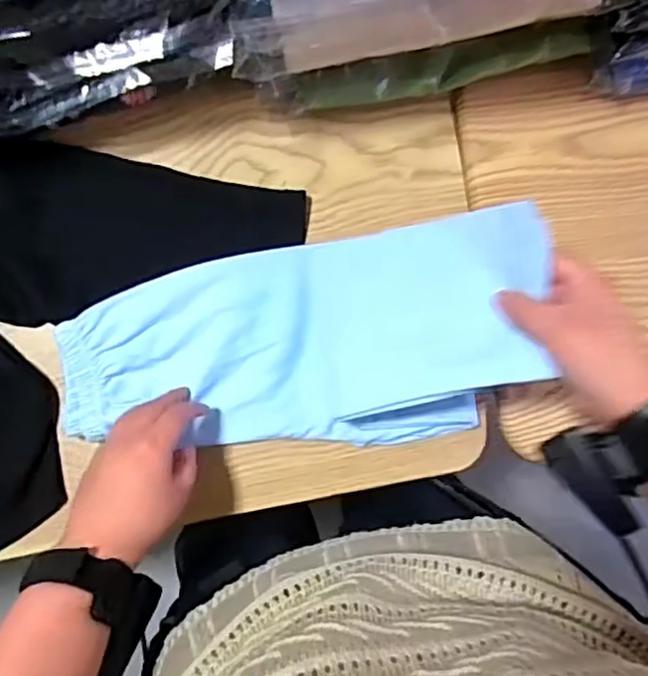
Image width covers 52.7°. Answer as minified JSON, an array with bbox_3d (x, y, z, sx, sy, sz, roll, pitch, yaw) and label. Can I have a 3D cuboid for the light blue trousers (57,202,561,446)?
[{"bbox_3d":[-0.022,0.005,0.546,0.380,0.034,0.169,-9,89,0],"label":"light blue trousers"}]

